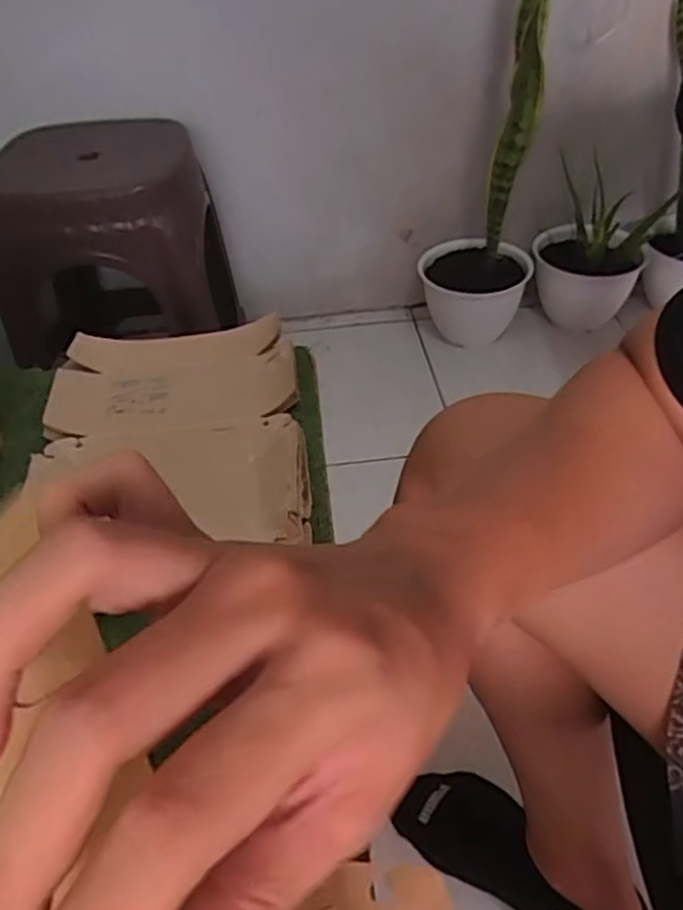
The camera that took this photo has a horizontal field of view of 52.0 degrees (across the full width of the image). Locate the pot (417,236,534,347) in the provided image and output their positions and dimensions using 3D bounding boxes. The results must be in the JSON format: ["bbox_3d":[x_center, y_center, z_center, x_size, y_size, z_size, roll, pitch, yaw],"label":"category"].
[{"bbox_3d":[0.258,-0.324,1.369,0.199,0.137,0.192,-2,45,2],"label":"pot"}]

